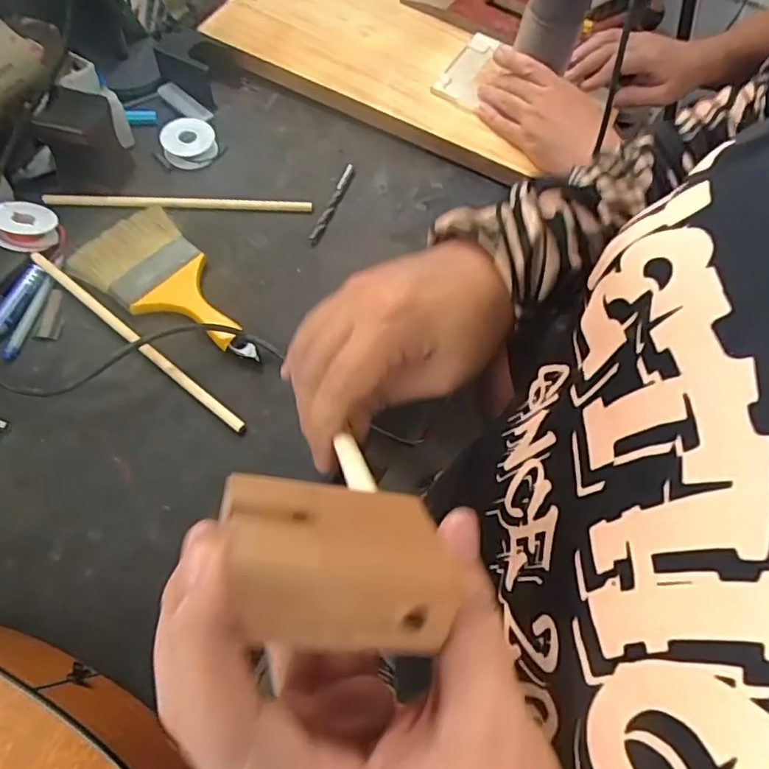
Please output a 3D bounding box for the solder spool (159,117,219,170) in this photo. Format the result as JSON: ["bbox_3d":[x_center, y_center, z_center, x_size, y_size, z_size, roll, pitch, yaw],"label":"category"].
[{"bbox_3d":[-0.234,-0.291,0.696,0.062,0.027,0.053,-19,65,-12],"label":"solder spool"}]

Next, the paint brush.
[{"bbox_3d":[-0.221,-0.111,0.605,0.190,0.020,0.111,34,66,15],"label":"paint brush"}]

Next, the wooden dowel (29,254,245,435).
[{"bbox_3d":[-0.251,-0.048,0.578,0.296,0.014,0.012,36,67,16],"label":"wooden dowel"}]

